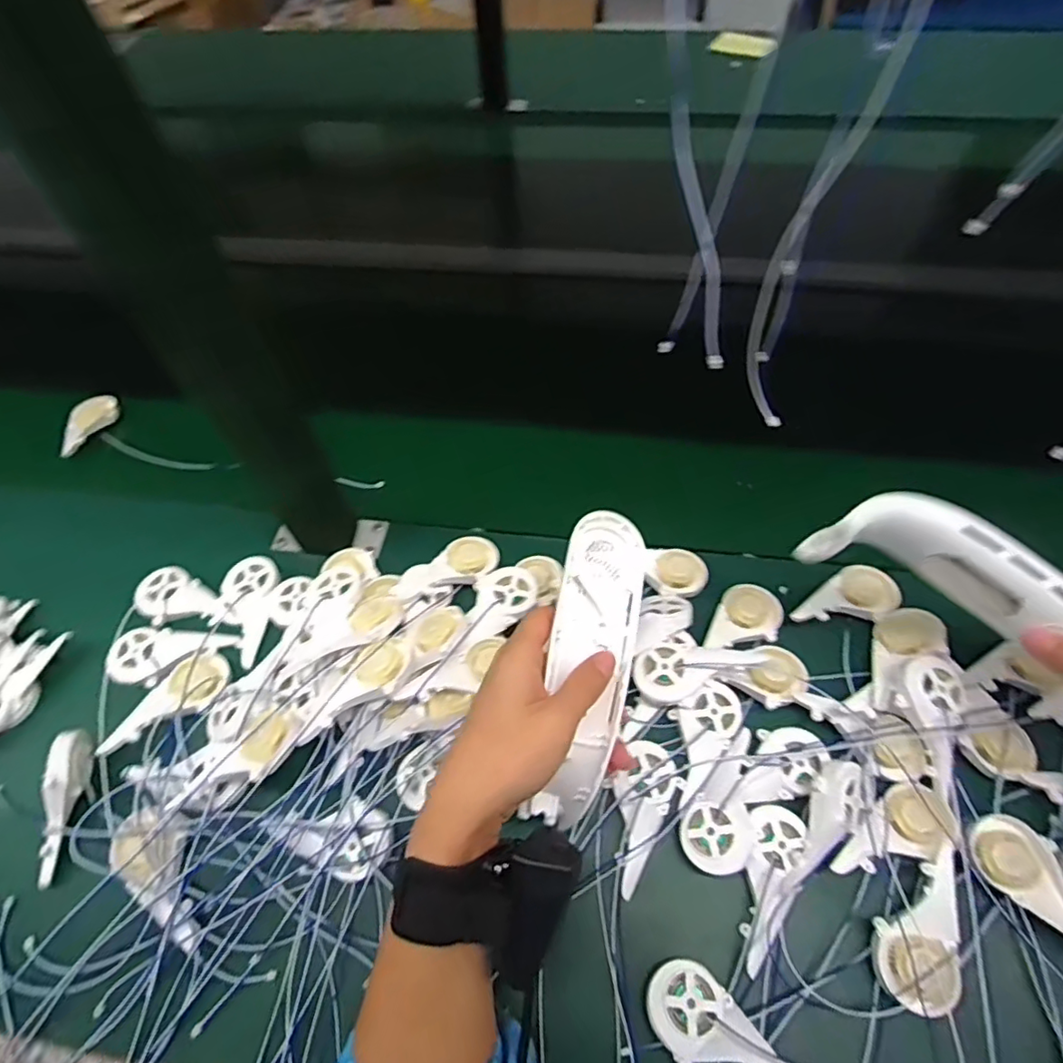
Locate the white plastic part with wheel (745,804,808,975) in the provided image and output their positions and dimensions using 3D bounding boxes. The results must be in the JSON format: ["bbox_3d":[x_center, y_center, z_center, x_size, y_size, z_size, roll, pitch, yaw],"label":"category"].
[{"bbox_3d":[0.149,0.221,0.360,0.032,0.010,0.093,15,67,12],"label":"white plastic part with wheel"}]

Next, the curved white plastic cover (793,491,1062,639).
[{"bbox_3d":[0.248,0.022,0.340,0.170,0.049,0.041,21,54,-4],"label":"curved white plastic cover"}]

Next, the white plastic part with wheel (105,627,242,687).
[{"bbox_3d":[-0.286,0.094,0.461,0.095,0.011,0.043,-8,58,-2],"label":"white plastic part with wheel"}]

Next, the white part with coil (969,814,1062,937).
[{"bbox_3d":[0.320,0.217,0.354,0.089,0.009,0.044,36,66,23],"label":"white part with coil"}]

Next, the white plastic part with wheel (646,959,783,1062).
[{"bbox_3d":[0.104,0.287,0.323,0.044,0.018,0.087,-36,63,-18],"label":"white plastic part with wheel"}]

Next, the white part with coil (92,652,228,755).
[{"bbox_3d":[-0.273,0.129,0.435,0.045,0.014,0.091,29,64,20],"label":"white part with coil"}]

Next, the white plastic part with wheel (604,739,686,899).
[{"bbox_3d":[0.072,0.190,0.389,0.048,0.016,0.093,14,67,11],"label":"white plastic part with wheel"}]

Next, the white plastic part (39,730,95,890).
[{"bbox_3d":[-0.320,0.187,0.396,0.018,0.028,0.095,-1,73,0],"label":"white plastic part"}]

